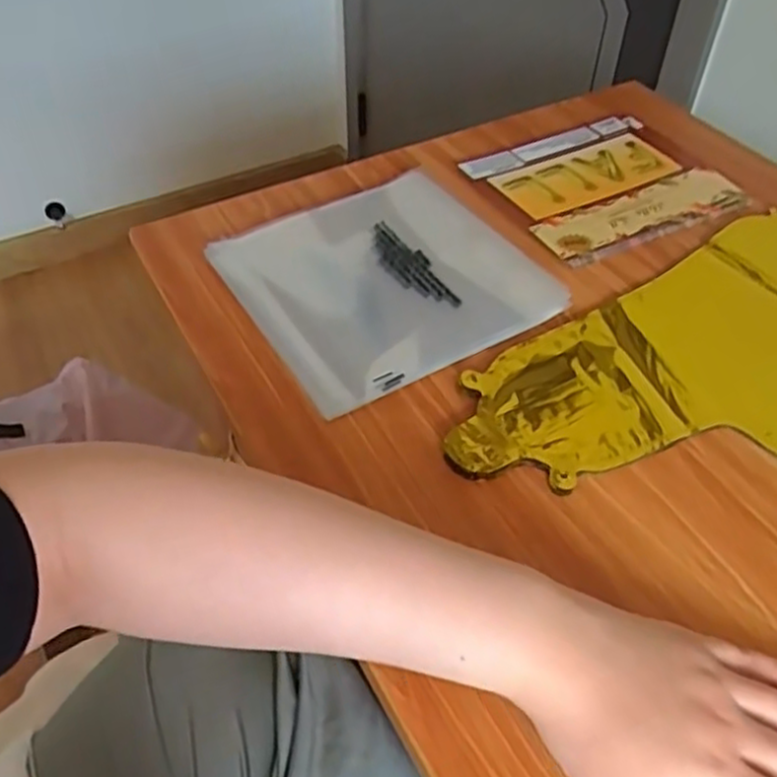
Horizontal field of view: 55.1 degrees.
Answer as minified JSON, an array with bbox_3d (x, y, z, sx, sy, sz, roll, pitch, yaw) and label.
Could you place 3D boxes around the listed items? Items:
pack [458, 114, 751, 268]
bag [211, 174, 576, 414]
[{"bbox_3d":[0.189,-0.183,0.659,0.191,0.005,0.167,-20,51,-17],"label":"pack"},{"bbox_3d":[-0.006,-0.088,0.557,0.198,0.021,0.197,-25,52,-21],"label":"bag"}]

